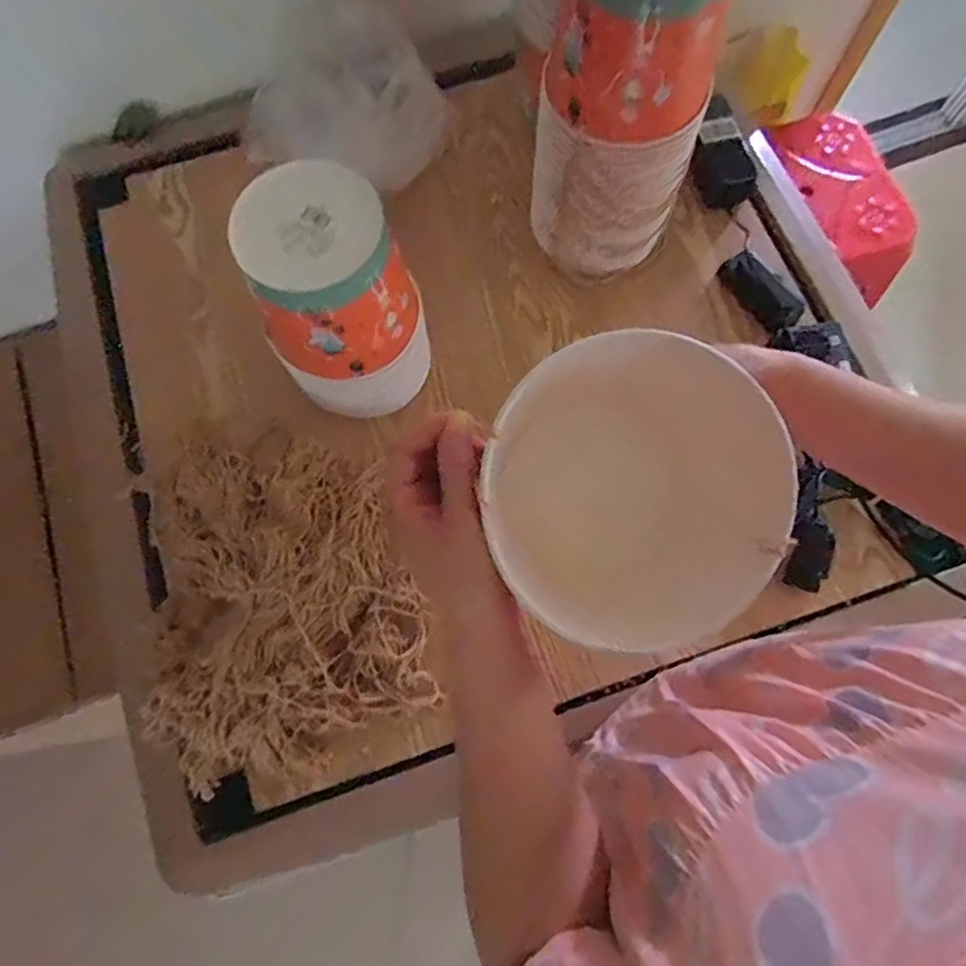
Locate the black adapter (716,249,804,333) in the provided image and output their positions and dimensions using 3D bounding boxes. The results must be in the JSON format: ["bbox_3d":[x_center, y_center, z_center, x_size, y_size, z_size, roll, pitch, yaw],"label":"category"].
[{"bbox_3d":[0.331,-0.229,0.741,0.040,0.033,0.104,-43,77,-11],"label":"black adapter"}]

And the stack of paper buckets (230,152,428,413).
[{"bbox_3d":[-0.132,-0.166,0.618,0.150,0.226,0.138,12,74,5],"label":"stack of paper buckets"}]

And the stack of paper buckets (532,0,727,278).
[{"bbox_3d":[0.135,-0.365,0.628,0.154,0.335,0.143,18,74,6],"label":"stack of paper buckets"}]

